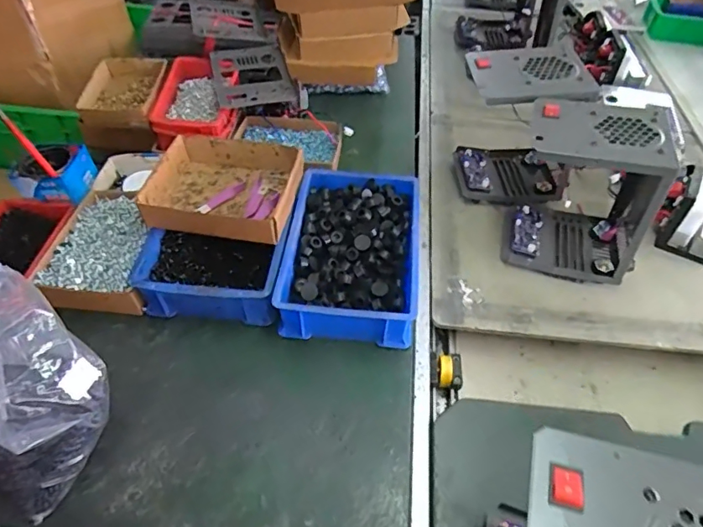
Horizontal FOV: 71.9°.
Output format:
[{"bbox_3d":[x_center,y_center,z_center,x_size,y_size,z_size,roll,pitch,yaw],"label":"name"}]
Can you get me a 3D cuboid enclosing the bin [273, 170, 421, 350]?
[{"bbox_3d":[0.001,-0.020,0.777,0.195,0.088,0.299,4,50,3],"label":"bin"}]

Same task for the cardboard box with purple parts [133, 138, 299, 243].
[{"bbox_3d":[-0.196,-0.120,0.779,0.223,0.065,0.195,10,50,8],"label":"cardboard box with purple parts"}]

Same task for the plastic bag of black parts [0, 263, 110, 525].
[{"bbox_3d":[-0.377,0.147,0.557,0.184,0.176,0.157,32,56,24],"label":"plastic bag of black parts"}]

